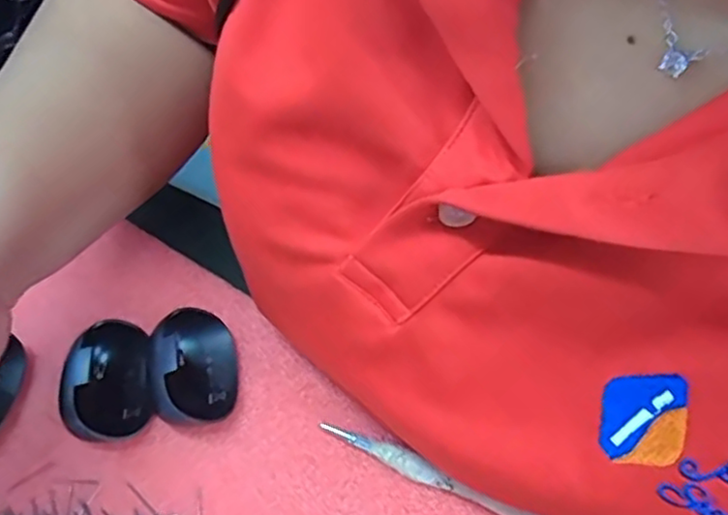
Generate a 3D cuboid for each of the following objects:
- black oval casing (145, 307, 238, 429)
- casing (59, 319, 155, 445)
[{"bbox_3d":[-0.079,0.053,0.309,0.038,0.027,0.057,-7,53,-4],"label":"black oval casing"},{"bbox_3d":[-0.117,0.059,0.306,0.040,0.025,0.054,-20,55,-14],"label":"casing"}]

